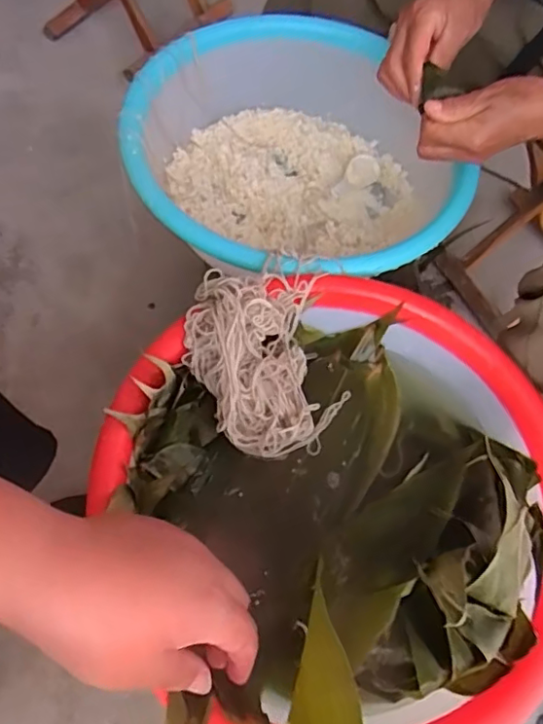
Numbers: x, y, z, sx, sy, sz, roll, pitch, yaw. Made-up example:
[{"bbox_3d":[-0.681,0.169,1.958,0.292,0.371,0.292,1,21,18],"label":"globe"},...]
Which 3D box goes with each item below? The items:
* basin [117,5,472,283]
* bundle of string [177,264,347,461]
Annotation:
[{"bbox_3d":[0.020,-0.205,0.628,0.321,0.122,0.342,3,63,-5],"label":"basin"},{"bbox_3d":[-0.008,-0.003,0.478,0.118,0.095,0.140,-5,64,-9],"label":"bundle of string"}]

